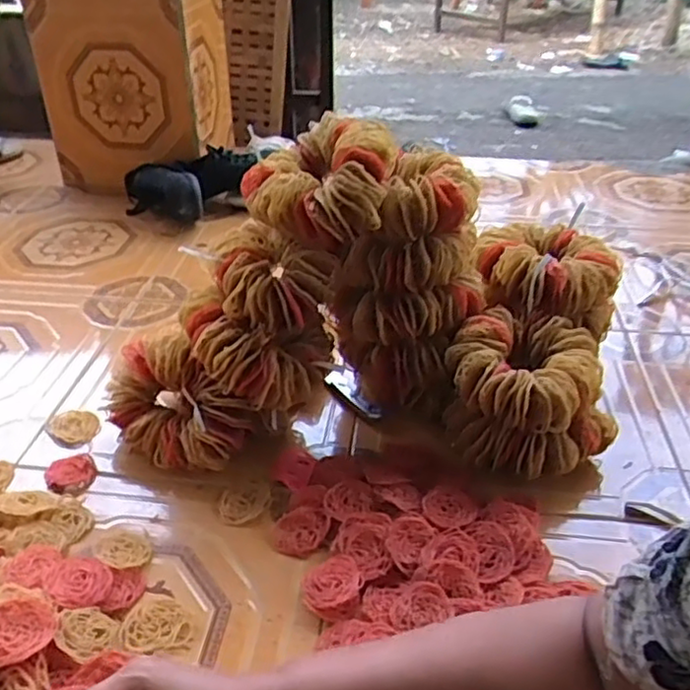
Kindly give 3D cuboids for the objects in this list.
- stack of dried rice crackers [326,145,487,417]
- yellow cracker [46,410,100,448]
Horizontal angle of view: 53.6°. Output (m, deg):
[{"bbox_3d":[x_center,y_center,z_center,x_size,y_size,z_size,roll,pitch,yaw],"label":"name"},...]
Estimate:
[{"bbox_3d":[0.079,-0.078,0.839,0.165,0.272,0.168,8,35,11],"label":"stack of dried rice crackers"},{"bbox_3d":[-0.347,0.102,0.870,0.060,0.014,0.053,29,44,35],"label":"yellow cracker"}]

